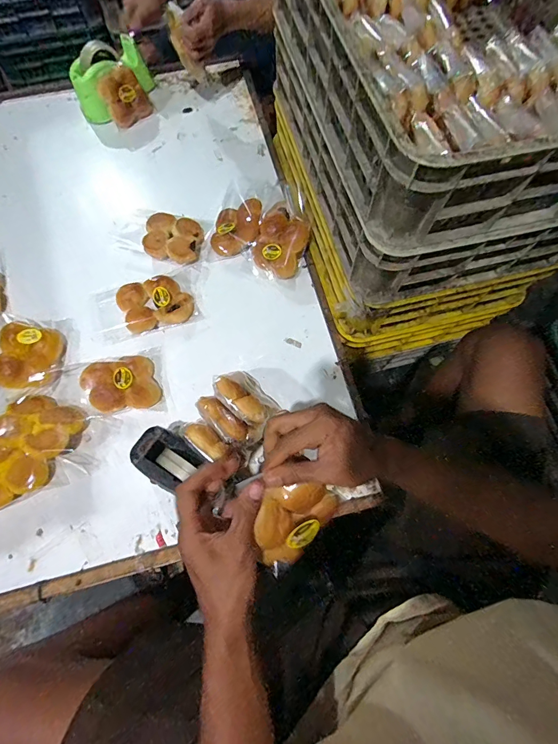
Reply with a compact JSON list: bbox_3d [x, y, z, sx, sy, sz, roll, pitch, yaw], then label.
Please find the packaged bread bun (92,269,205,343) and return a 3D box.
[{"bbox_3d":[-0.264,-0.137,0.713,0.193,0.040,0.123,-18,70,-8],"label":"packaged bread bun"}]

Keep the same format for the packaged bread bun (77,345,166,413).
[{"bbox_3d":[-0.284,0.011,0.657,0.130,0.039,0.112,-8,69,-4],"label":"packaged bread bun"}]

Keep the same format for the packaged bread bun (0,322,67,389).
[{"bbox_3d":[-0.460,-0.030,0.662,0.109,0.047,0.115,0,69,-1],"label":"packaged bread bun"}]

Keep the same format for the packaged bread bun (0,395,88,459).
[{"bbox_3d":[-0.401,0.090,0.607,0.115,0.037,0.111,22,41,2],"label":"packaged bread bun"}]

